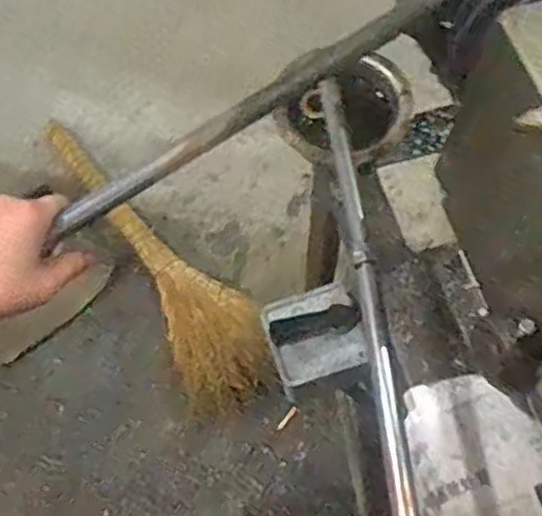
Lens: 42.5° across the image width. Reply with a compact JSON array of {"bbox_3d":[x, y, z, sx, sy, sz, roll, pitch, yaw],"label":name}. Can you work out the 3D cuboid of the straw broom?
[{"bbox_3d":[-0.235,-0.013,1.450,0.189,0.069,0.738,-31,70,-11],"label":"straw broom"}]

